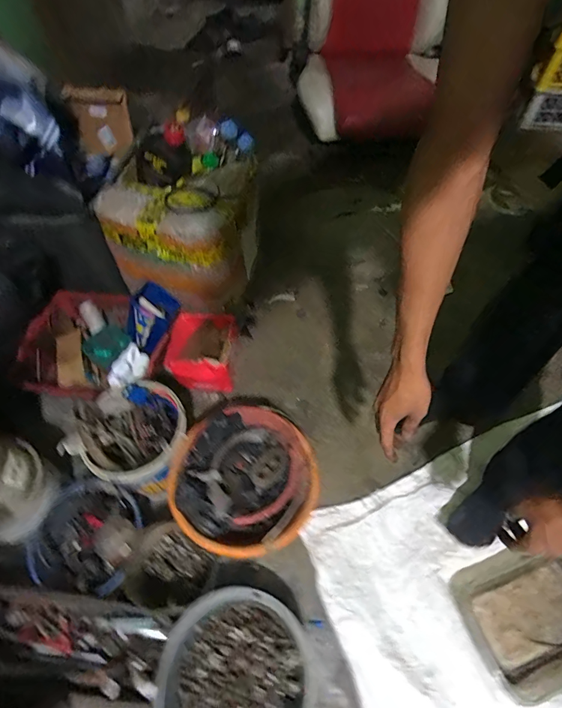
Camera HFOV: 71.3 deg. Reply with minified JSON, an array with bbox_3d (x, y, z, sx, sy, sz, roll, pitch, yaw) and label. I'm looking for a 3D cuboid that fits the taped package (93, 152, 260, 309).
[{"bbox_3d":[-0.213,-0.275,0.887,0.273,0.241,0.238,10,60,6],"label":"taped package"}]

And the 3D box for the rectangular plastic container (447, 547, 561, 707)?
[{"bbox_3d":[0.471,0.457,0.706,0.281,0.052,0.200,-17,60,-9],"label":"rectangular plastic container"}]

